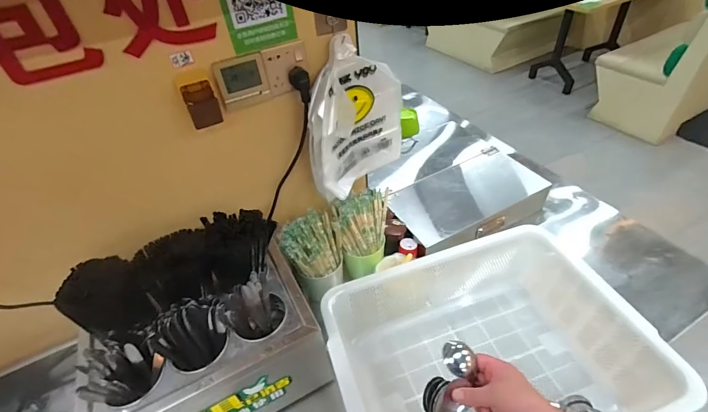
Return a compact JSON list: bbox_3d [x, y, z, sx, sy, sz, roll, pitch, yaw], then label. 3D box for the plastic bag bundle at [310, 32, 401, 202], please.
[{"bbox_3d":[0.006,-0.194,0.800,0.059,0.309,0.241,29,53,33],"label":"plastic bag bundle"}]

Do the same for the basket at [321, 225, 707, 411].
[{"bbox_3d":[0.250,0.283,0.753,0.551,0.176,0.430,-12,42,-6],"label":"basket"}]

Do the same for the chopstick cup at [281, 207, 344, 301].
[{"bbox_3d":[-0.086,0.135,0.891,0.137,0.224,0.119,-16,43,-10],"label":"chopstick cup"}]

